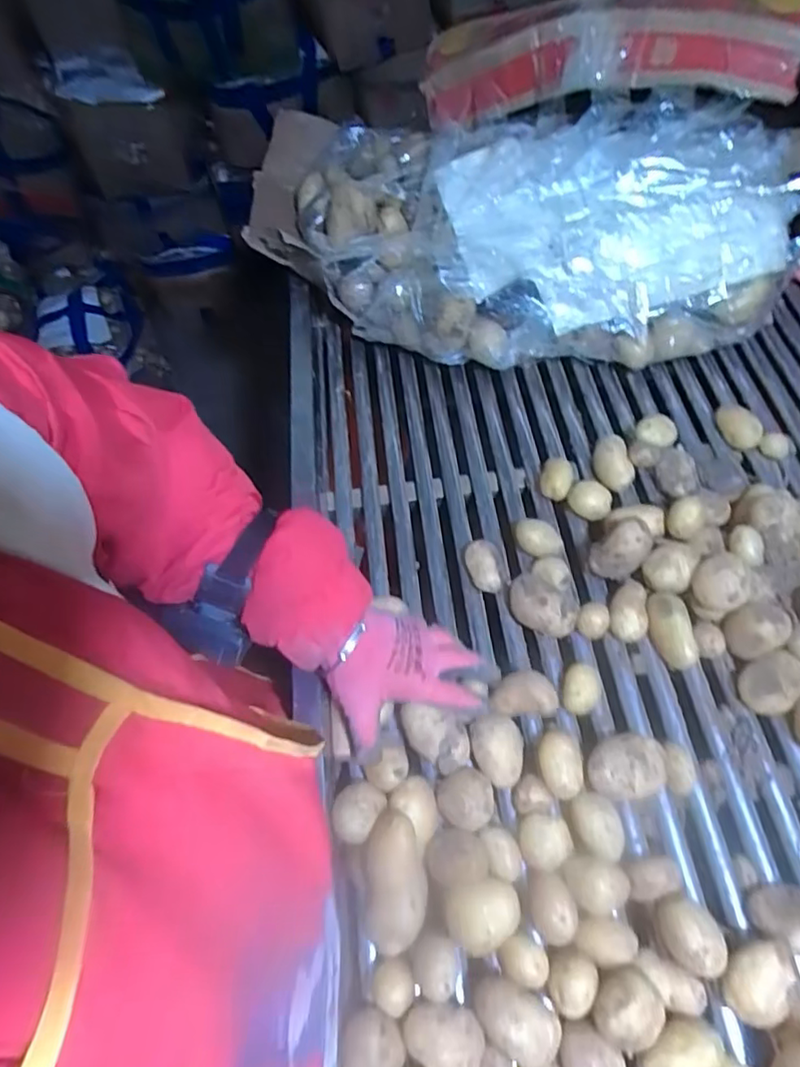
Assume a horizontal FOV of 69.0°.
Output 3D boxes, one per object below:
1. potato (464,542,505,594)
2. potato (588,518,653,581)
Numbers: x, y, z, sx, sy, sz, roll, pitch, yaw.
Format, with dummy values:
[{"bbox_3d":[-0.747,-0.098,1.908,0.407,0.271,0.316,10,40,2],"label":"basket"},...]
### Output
[{"bbox_3d":[0.084,0.034,0.582,0.036,0.020,0.050,-2,57,2],"label":"potato"},{"bbox_3d":[0.208,0.015,0.544,0.045,0.044,0.035,-25,58,-12],"label":"potato"}]

